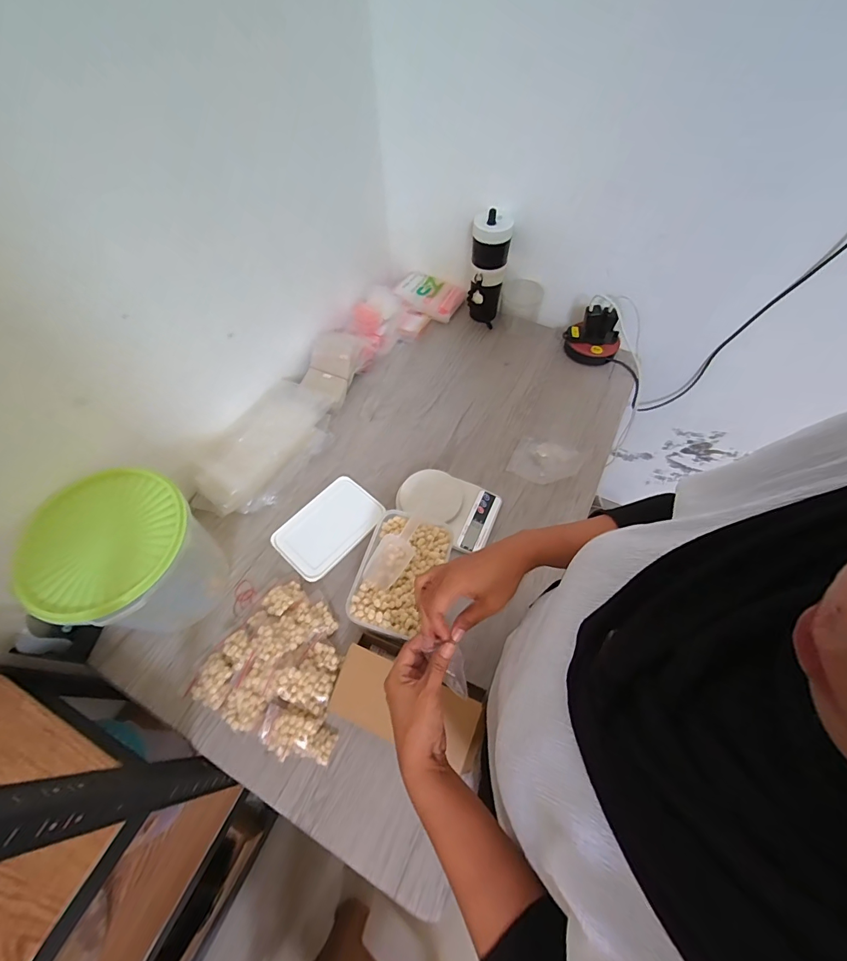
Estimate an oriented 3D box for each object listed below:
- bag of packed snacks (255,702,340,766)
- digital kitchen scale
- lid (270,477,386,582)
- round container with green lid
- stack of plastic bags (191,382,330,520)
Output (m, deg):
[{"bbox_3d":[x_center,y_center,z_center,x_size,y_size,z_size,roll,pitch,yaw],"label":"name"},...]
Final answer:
[{"bbox_3d":[-0.175,0.353,0.567,0.106,0.050,0.069,11,60,7],"label":"bag of packed snacks"},{"bbox_3d":[0.043,0.048,0.745,0.182,0.038,0.130,21,61,13],"label":"digital kitchen scale"},{"bbox_3d":[-0.175,0.083,0.749,0.125,0.011,0.189,39,67,21],"label":"lid"},{"bbox_3d":[-0.425,0.123,0.610,0.196,0.202,0.196,0,59,0],"label":"round container with green lid"},{"bbox_3d":[-0.305,-0.066,0.791,0.154,0.070,0.294,29,63,17],"label":"stack of plastic bags"}]

